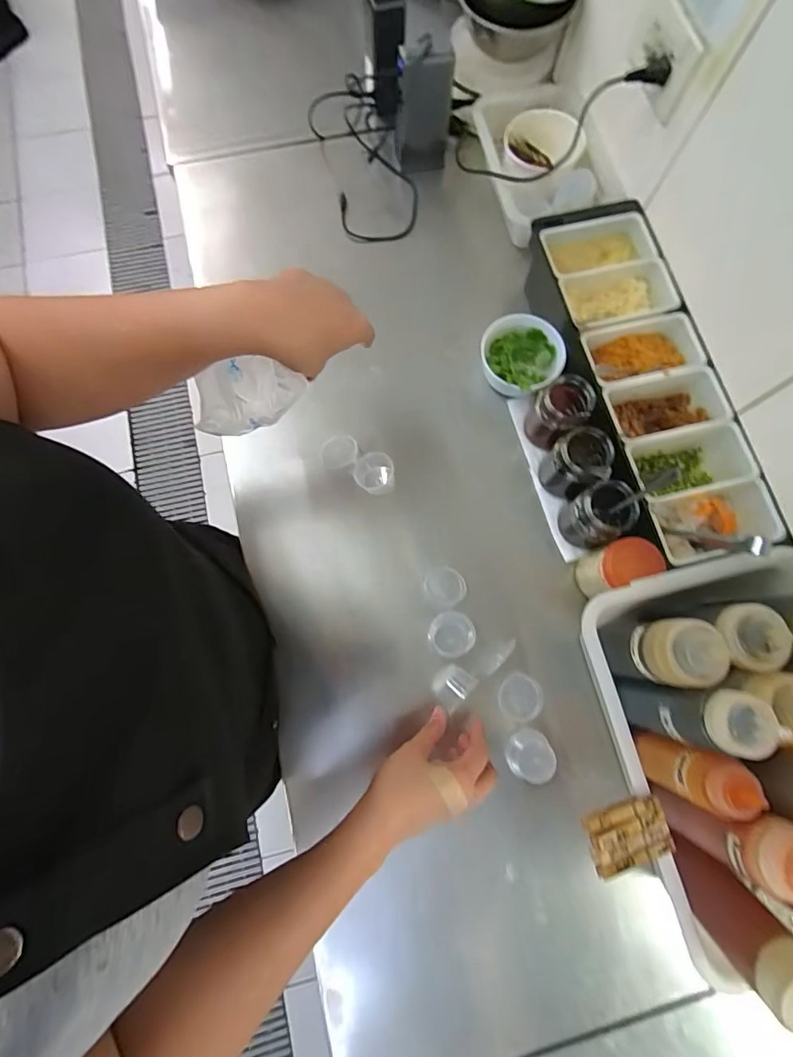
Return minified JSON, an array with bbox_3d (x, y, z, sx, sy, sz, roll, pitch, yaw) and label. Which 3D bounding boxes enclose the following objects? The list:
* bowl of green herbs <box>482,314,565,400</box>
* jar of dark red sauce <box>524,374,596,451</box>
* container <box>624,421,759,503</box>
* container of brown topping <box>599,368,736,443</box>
[{"bbox_3d":[0.165,-0.229,0.605,0.103,0.041,0.106,0,76,-2],"label":"bowl of green herbs"},{"bbox_3d":[0.204,-0.144,0.582,0.066,0.089,0.073,43,79,8],"label":"jar of dark red sauce"},{"bbox_3d":[0.336,-0.071,0.543,0.146,0.070,0.075,-12,77,-5],"label":"container"},{"bbox_3d":[0.322,-0.141,0.553,0.153,0.063,0.074,-12,77,-5],"label":"container of brown topping"}]

